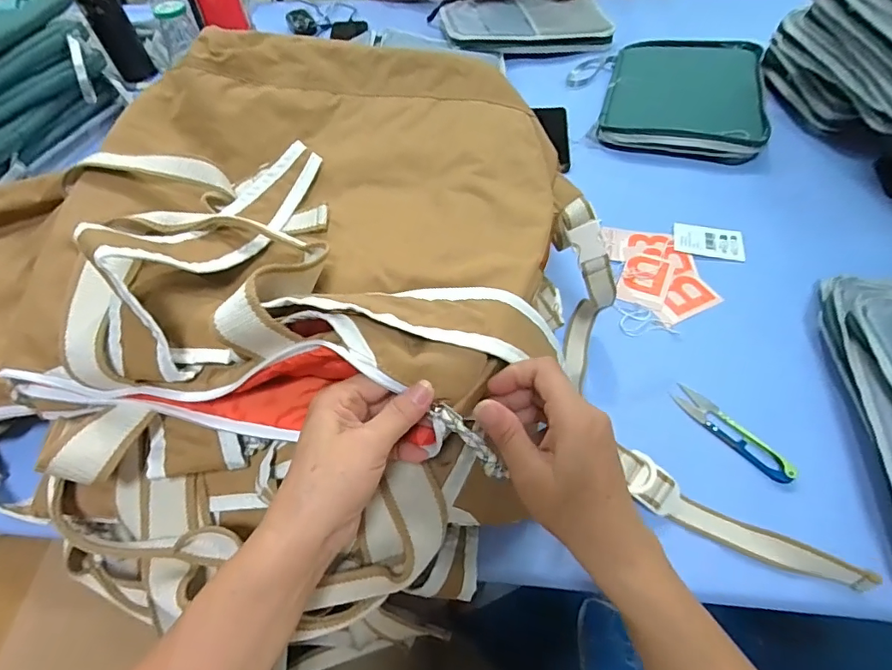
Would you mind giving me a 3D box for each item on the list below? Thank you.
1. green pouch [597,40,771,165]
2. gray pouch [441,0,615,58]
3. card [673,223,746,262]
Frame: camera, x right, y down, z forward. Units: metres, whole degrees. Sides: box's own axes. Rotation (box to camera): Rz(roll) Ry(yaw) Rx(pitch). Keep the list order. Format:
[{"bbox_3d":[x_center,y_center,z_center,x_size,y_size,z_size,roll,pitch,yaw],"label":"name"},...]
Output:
[{"bbox_3d":[0.385,-0.396,0.803,0.229,0.036,0.328,13,55,13],"label":"green pouch"},{"bbox_3d":[0.156,-0.622,0.984,0.319,0.026,0.239,-2,53,2],"label":"gray pouch"},{"bbox_3d":[0.329,-0.119,0.622,0.081,0.007,0.058,12,55,12],"label":"card"}]

